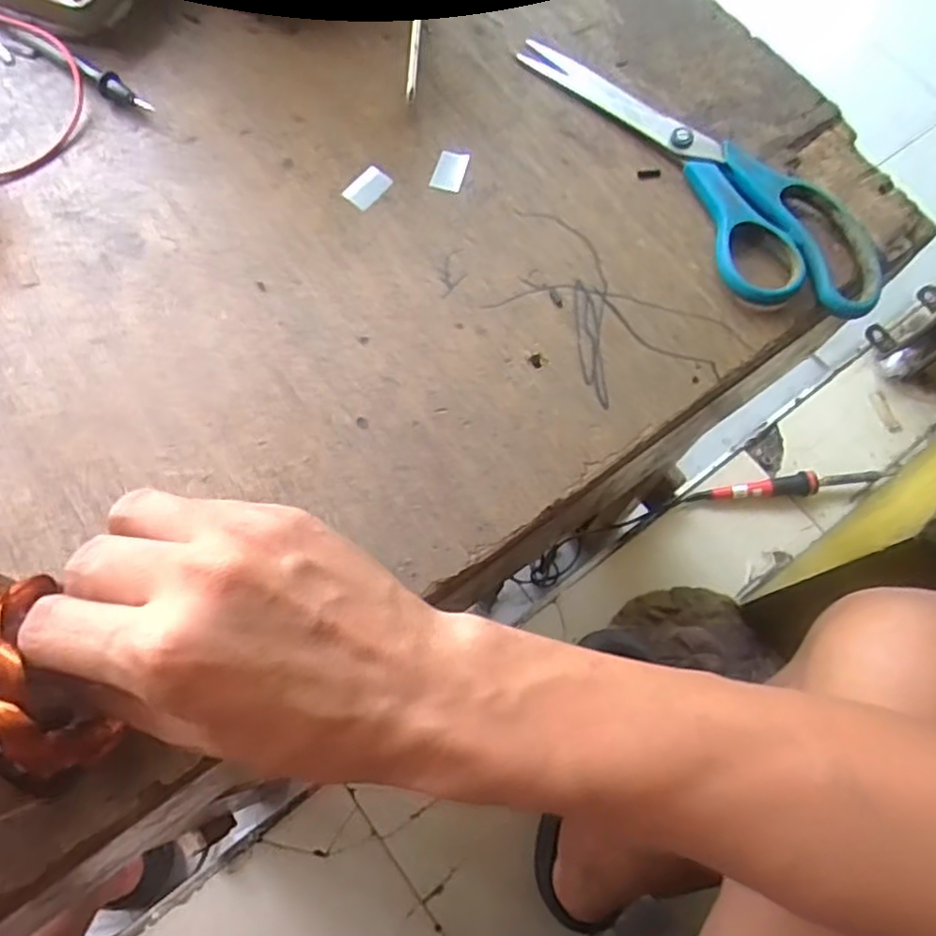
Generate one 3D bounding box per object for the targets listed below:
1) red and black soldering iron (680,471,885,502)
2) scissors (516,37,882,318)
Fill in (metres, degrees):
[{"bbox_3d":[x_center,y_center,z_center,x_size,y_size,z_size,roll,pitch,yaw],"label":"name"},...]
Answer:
[{"bbox_3d":[0.383,0.019,0.810,0.246,0.025,0.026,-3,71,-3],"label":"red and black soldering iron"},{"bbox_3d":[0.125,-0.166,0.361,0.077,0.014,0.226,-30,75,-12],"label":"scissors"}]

